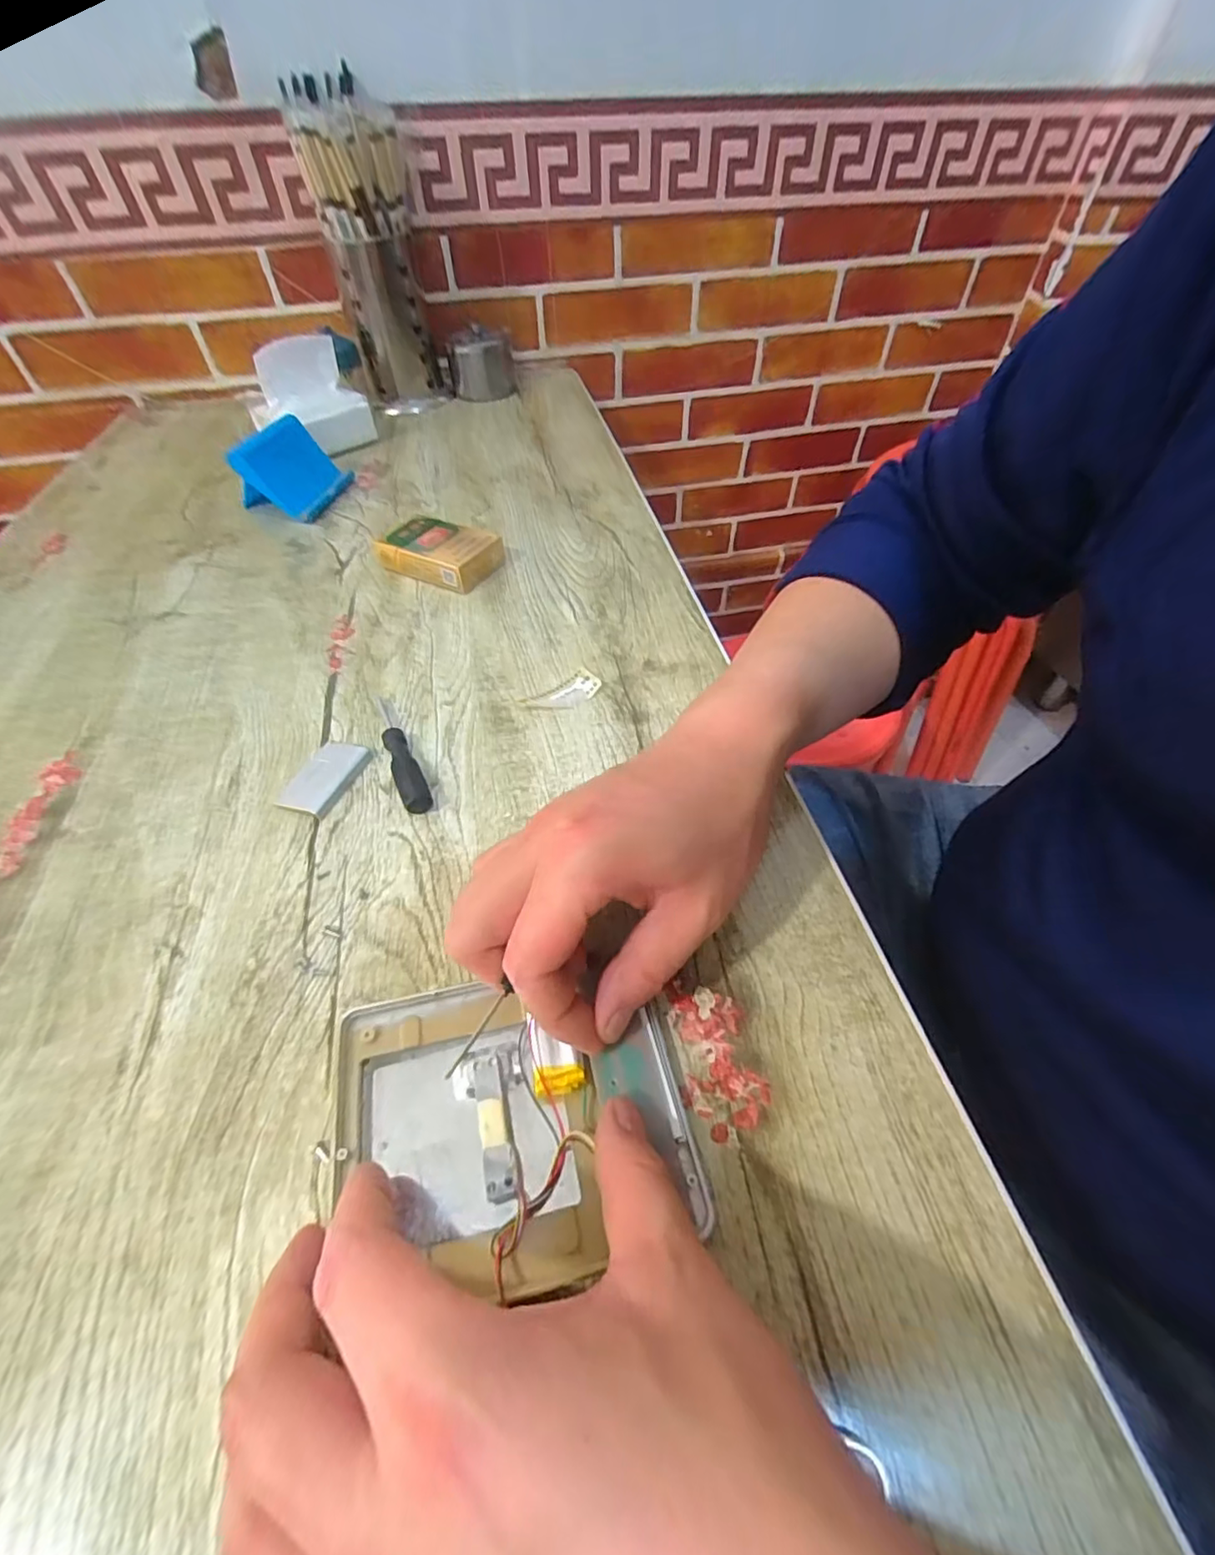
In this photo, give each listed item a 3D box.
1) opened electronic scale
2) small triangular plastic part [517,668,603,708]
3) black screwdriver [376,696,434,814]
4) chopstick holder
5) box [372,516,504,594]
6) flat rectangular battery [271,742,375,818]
[{"bbox_3d":[-0.036,0.126,0.219,0.121,0.012,0.102,-12,50,-8],"label":"opened electronic scale"},{"bbox_3d":[-0.029,-0.053,0.375,0.051,0.005,0.024,-29,55,-21],"label":"small triangular plastic part"},{"bbox_3d":[-0.124,-0.018,0.344,0.015,0.013,0.101,-23,53,-16],"label":"black screwdriver"},{"bbox_3d":[-0.253,-0.569,0.649,0.102,0.256,0.112,-14,51,-9],"label":"chopstick holder"},{"bbox_3d":[-0.136,-0.183,0.473,0.088,0.027,0.052,22,54,19],"label":"box"},{"bbox_3d":[-0.163,-0.001,0.336,0.033,0.005,0.050,17,52,16],"label":"flat rectangular battery"}]

